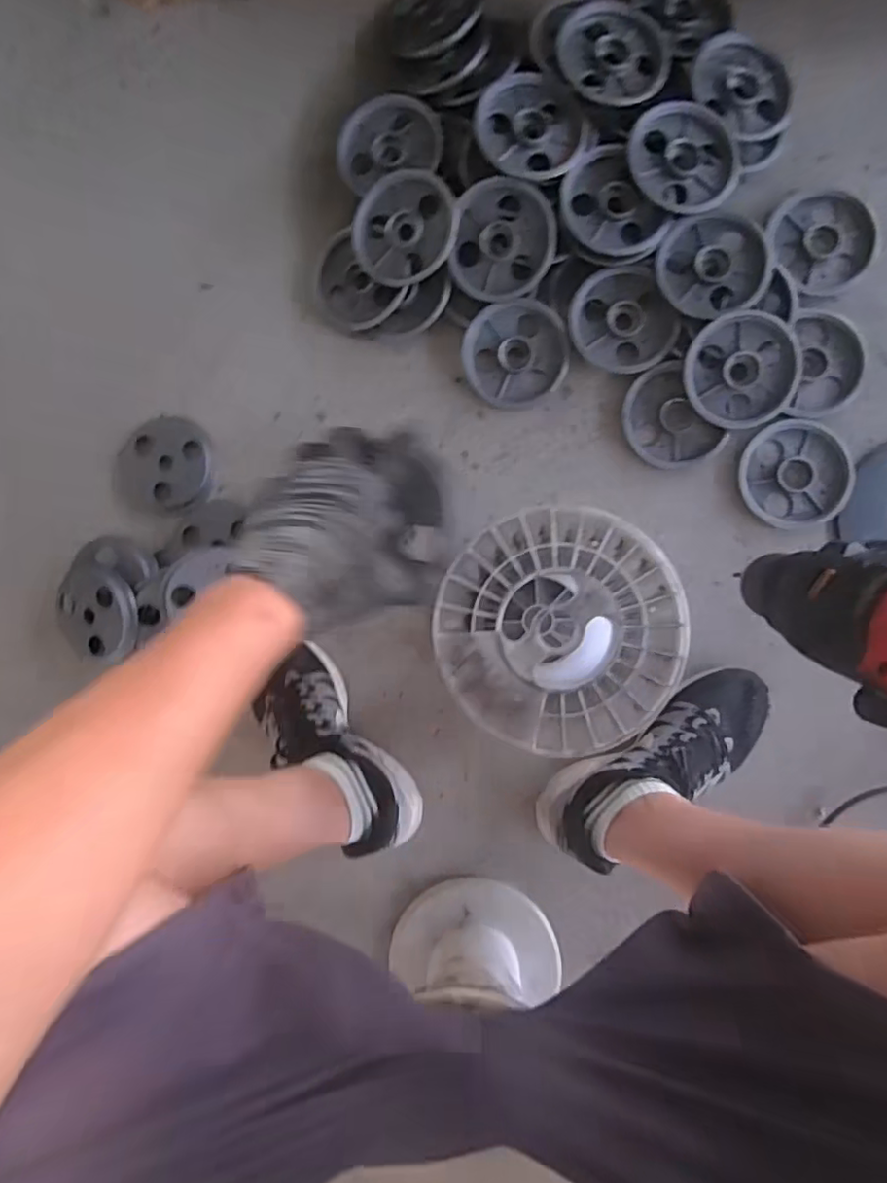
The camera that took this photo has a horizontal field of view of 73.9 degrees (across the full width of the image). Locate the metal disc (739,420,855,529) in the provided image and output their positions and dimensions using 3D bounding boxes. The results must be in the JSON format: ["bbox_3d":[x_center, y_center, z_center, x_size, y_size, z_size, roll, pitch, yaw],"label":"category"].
[{"bbox_3d":[0.403,-0.135,0.682,0.122,0.027,0.113,0,89,5],"label":"metal disc"}]

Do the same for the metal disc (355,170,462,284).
[{"bbox_3d":[-0.045,-0.419,0.679,0.117,0.034,0.117,0,89,5],"label":"metal disc"}]

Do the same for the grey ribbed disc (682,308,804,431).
[{"bbox_3d":[0.335,-0.246,0.665,0.123,0.032,0.120,0,89,5],"label":"grey ribbed disc"}]

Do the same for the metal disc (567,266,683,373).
[{"bbox_3d":[0.205,-0.312,0.681,0.108,0.015,0.117,0,89,5],"label":"metal disc"}]

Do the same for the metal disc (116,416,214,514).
[{"bbox_3d":[-0.352,-0.158,0.740,0.119,0.018,0.116,0,89,5],"label":"metal disc"}]

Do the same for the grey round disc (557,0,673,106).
[{"bbox_3d":[0.191,-0.599,0.658,0.125,0.019,0.109,8,90,5],"label":"grey round disc"}]

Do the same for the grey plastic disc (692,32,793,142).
[{"bbox_3d":[0.344,-0.574,0.669,0.098,0.019,0.123,-39,87,3],"label":"grey plastic disc"}]

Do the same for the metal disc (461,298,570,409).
[{"bbox_3d":[0.086,-0.282,0.706,0.121,0.024,0.121,0,89,5],"label":"metal disc"}]

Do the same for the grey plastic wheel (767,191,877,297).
[{"bbox_3d":[0.433,-0.402,0.675,0.114,0.018,0.114,0,89,5],"label":"grey plastic wheel"}]

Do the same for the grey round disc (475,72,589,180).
[{"bbox_3d":[0.100,-0.519,0.658,0.124,0.014,0.109,25,91,4],"label":"grey round disc"}]

